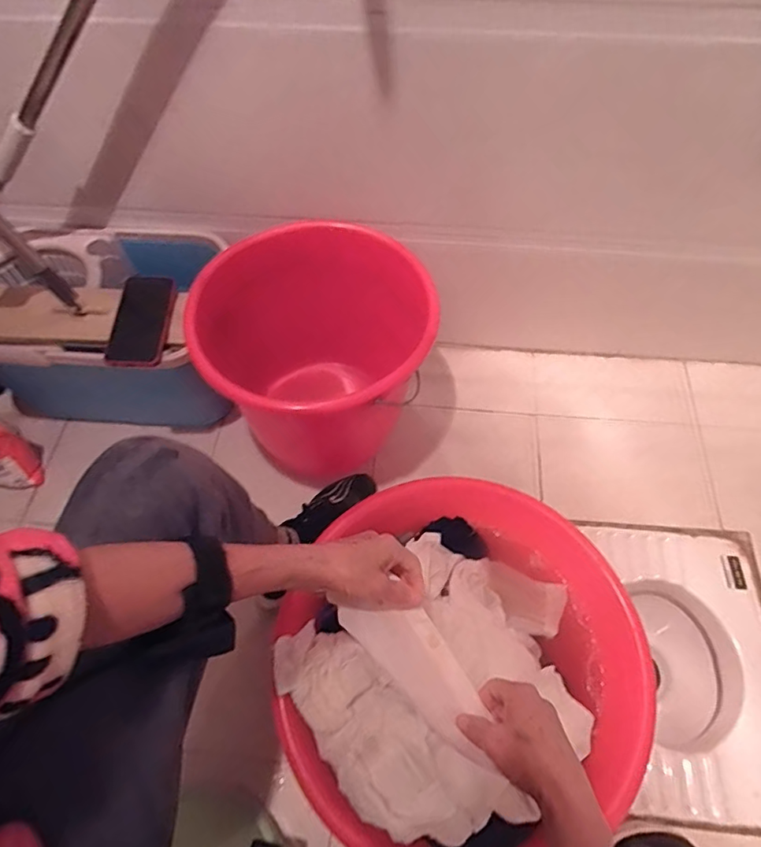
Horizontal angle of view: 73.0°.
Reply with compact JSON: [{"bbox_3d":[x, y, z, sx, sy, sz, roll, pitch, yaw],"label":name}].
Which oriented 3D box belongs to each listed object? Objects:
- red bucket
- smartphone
[{"bbox_3d":[-0.088,-0.092,0.843,0.334,0.311,0.321,-1,60,2],"label":"red bucket"},{"bbox_3d":[-0.362,-0.159,0.788,0.079,0.017,0.163,0,65,-1],"label":"smartphone"}]

